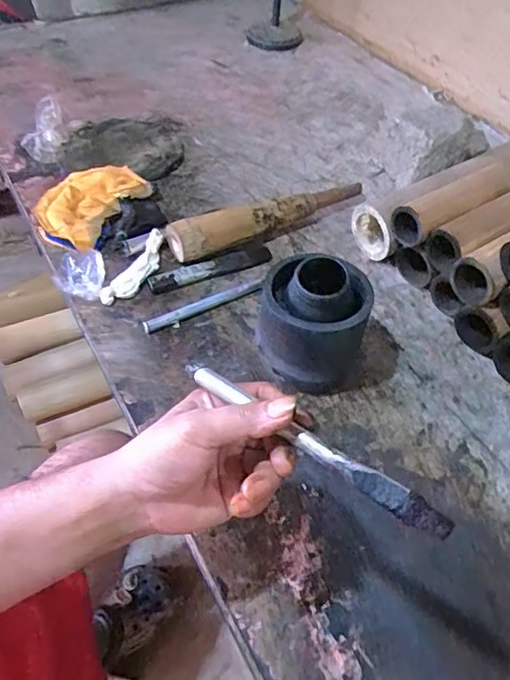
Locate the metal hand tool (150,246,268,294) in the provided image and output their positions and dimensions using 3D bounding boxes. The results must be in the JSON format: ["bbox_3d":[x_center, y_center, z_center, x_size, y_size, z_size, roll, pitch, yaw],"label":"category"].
[{"bbox_3d":[-0.051,-0.087,0.657,0.157,0.015,0.031,-19,54,-20],"label":"metal hand tool"}]

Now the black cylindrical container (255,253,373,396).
[{"bbox_3d":[0.056,-0.020,0.531,0.106,0.122,0.092,13,51,8],"label":"black cylindrical container"}]

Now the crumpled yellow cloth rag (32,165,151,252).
[{"bbox_3d":[-0.222,-0.184,0.718,0.108,0.029,0.158,28,53,18],"label":"crumpled yellow cloth rag"}]

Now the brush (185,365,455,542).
[{"bbox_3d":[0.033,0.064,0.335,0.185,0.015,0.015,30,58,24],"label":"brush"}]

